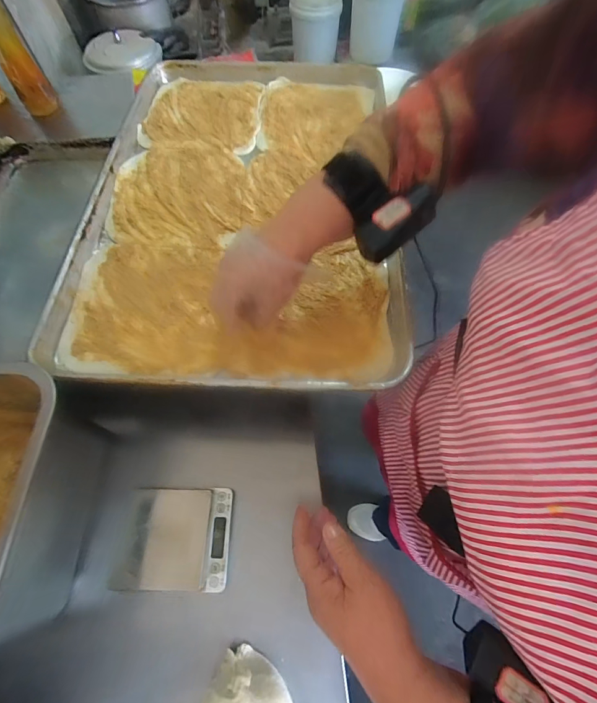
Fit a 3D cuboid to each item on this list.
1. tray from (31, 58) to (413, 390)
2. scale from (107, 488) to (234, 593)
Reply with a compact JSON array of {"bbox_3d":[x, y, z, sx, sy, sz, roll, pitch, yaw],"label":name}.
[{"bbox_3d":[-0.071,-0.236,0.490,0.402,0.032,0.607,2,64,2],"label":"tray"},{"bbox_3d":[-0.141,0.209,0.392,0.123,0.019,0.100,1,63,1],"label":"scale"}]

